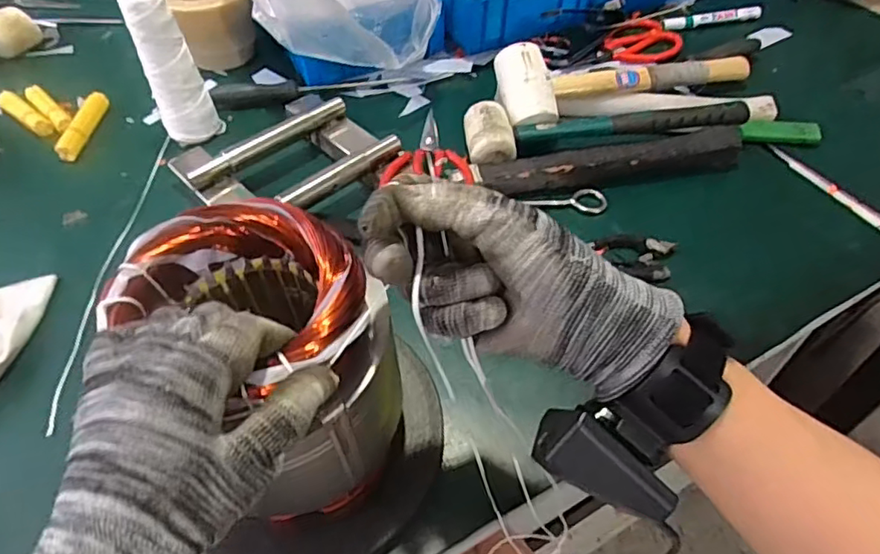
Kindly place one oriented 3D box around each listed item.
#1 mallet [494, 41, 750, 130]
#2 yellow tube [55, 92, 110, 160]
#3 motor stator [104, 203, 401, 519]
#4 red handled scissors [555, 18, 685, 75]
[{"bbox_3d":[0.200,-0.230,0.639,0.284,0.052,0.091,-19,52,-14],"label":"mallet"},{"bbox_3d":[-0.396,-0.167,0.653,0.022,0.022,0.107,-1,50,0],"label":"yellow tube"},{"bbox_3d":[-0.100,0.052,0.348,0.113,0.151,0.138,-37,58,-26],"label":"motor stator"},{"bbox_3d":[0.223,-0.289,0.733,0.162,0.021,0.068,-6,64,0],"label":"red handled scissors"}]

